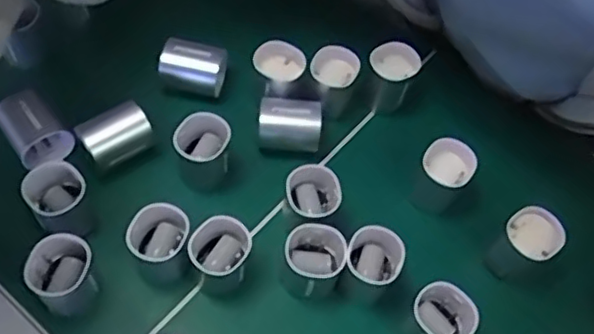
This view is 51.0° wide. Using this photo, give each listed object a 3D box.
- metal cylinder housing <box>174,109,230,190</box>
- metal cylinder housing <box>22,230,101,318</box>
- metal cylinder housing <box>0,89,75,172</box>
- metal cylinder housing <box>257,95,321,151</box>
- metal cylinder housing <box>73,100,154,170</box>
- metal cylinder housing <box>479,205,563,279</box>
[{"bbox_3d":[-0.053,-0.009,0.350,0.026,0.034,0.030,17,60,9],"label":"metal cylinder housing"},{"bbox_3d":[-0.114,0.053,0.307,0.031,0.035,0.025,-38,67,-22],"label":"metal cylinder housing"},{"bbox_3d":[-0.149,-0.022,0.352,0.029,0.024,0.040,-33,65,-20],"label":"metal cylinder housing"},{"bbox_3d":[-0.004,-0.024,0.368,0.035,0.027,0.026,3,58,0],"label":"metal cylinder housing"},{"bbox_3d":[-0.101,-0.015,0.353,0.036,0.027,0.025,-31,64,-19],"label":"metal cylinder housing"},{"bbox_3d":[0.122,0.044,0.338,0.033,0.038,0.027,-36,66,-21],"label":"metal cylinder housing"}]

